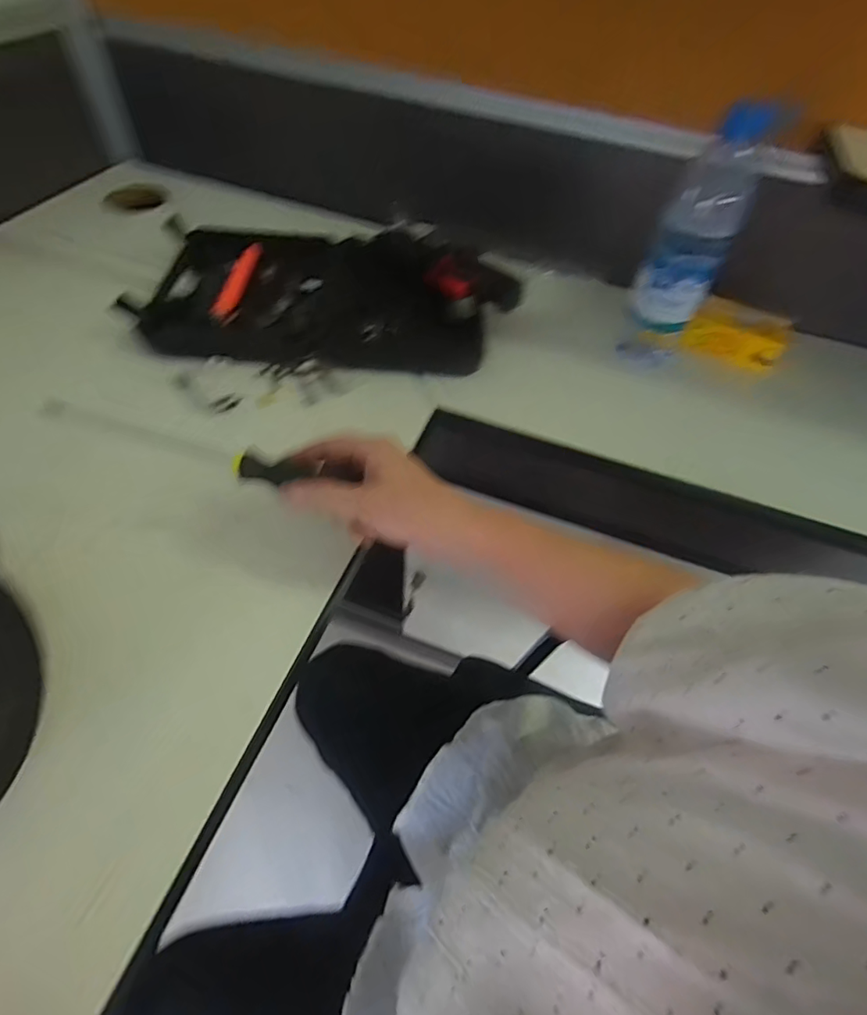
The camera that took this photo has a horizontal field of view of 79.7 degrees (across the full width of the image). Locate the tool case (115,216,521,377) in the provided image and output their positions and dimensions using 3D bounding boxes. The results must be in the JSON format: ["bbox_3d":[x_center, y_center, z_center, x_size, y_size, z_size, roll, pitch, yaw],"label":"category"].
[{"bbox_3d":[-0.106,-0.244,0.556,0.359,0.059,0.216,3,54,-3],"label":"tool case"}]

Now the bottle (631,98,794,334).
[{"bbox_3d":[0.235,-0.249,0.460,0.063,0.169,0.065,24,55,12],"label":"bottle"}]

